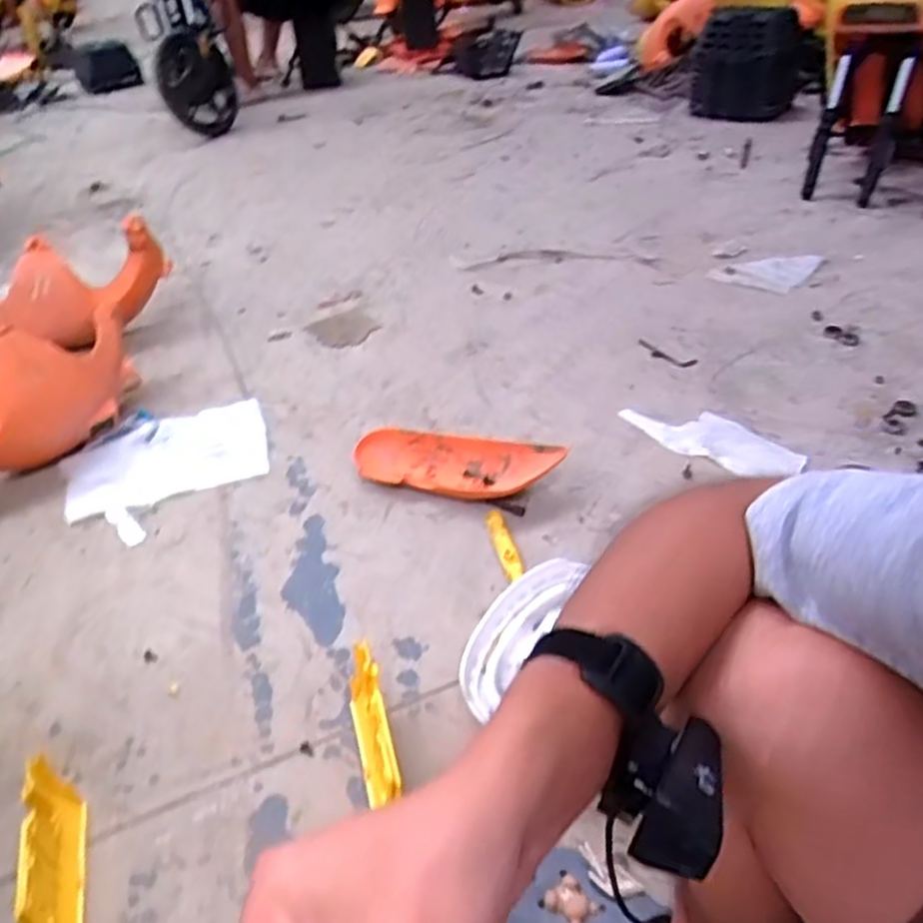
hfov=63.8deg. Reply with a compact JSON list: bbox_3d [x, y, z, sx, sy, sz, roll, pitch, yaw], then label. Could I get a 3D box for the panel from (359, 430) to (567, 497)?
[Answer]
[{"bbox_3d":[-0.010,0.005,1.139,0.324,0.061,0.099,10,40,18],"label":"panel"}]

